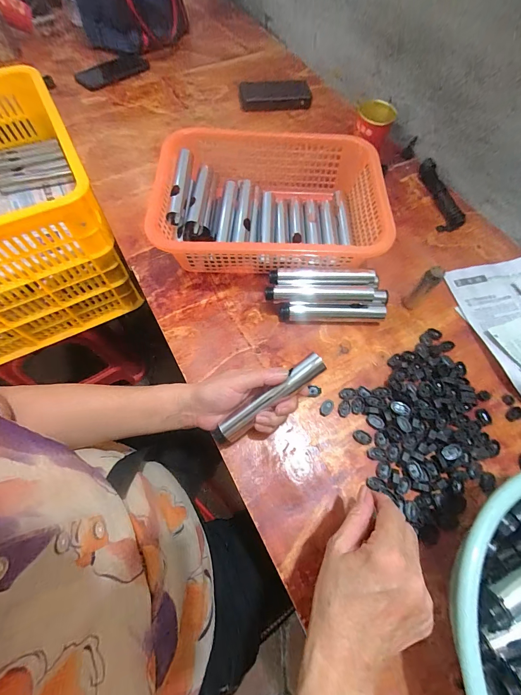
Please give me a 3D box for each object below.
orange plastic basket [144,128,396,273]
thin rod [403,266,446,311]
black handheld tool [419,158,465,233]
[{"bbox_3d":[0.014,-0.219,0.483,0.327,0.096,0.241,2,65,0],"label":"orange plastic basket"},{"bbox_3d":[0.230,-0.083,0.429,0.022,0.079,0.016,41,71,16],"label":"thin rod"},{"bbox_3d":[0.330,-0.282,0.552,0.039,0.027,0.158,-1,65,-1],"label":"black handheld tool"}]

